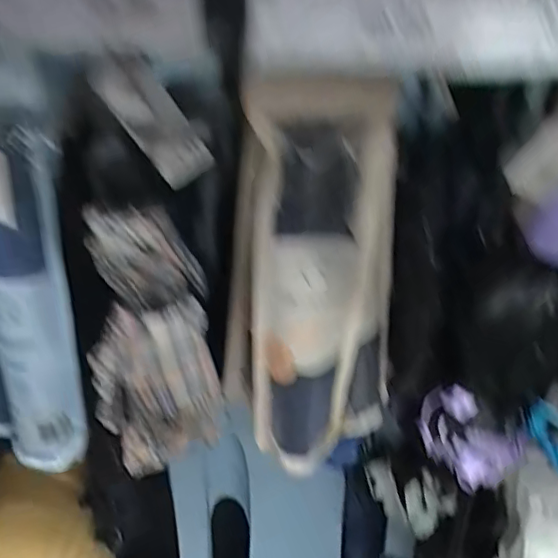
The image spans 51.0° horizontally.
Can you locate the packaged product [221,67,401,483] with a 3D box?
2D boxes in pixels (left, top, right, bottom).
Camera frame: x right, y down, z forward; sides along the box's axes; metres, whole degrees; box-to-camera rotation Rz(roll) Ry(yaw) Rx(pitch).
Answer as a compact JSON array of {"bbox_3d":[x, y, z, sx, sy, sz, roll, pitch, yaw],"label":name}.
[{"bbox_3d":[0.025,-0.006,0.453,0.114,0.289,0.104,-14,32,-24],"label":"packaged product"}]

